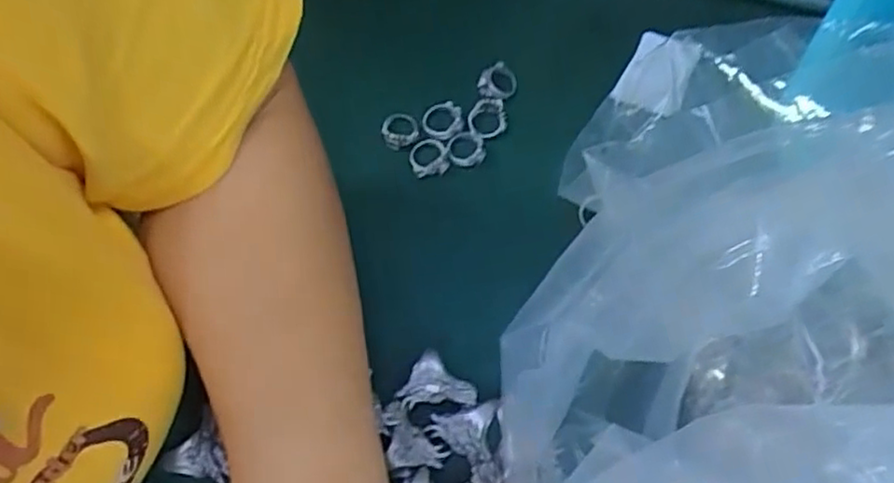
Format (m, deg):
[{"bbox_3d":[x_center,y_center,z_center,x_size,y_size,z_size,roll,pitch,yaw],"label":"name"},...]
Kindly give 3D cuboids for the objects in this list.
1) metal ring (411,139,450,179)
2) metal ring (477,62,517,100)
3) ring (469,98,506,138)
[{"bbox_3d":[-0.011,-0.050,0.381,0.021,0.014,0.023,-1,70,2],"label":"metal ring"},{"bbox_3d":[0.031,-0.097,0.394,0.020,0.013,0.020,-1,70,2],"label":"metal ring"},{"bbox_3d":[0.024,-0.073,0.388,0.022,0.011,0.021,-1,70,2],"label":"ring"}]

